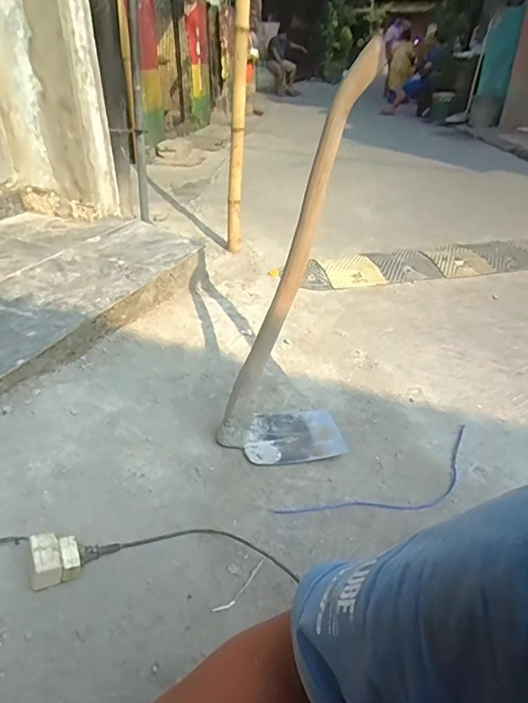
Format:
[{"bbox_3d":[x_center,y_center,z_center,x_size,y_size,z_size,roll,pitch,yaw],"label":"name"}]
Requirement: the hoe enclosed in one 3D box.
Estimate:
[{"bbox_3d":[0.093,-0.113,0.895,0.234,0.755,0.202,14,35,20],"label":"hoe"}]

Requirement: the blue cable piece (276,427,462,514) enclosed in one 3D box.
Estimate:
[{"bbox_3d":[0.293,0.285,1.020,0.550,0.012,0.126,-18,37,-26],"label":"blue cable piece"}]

